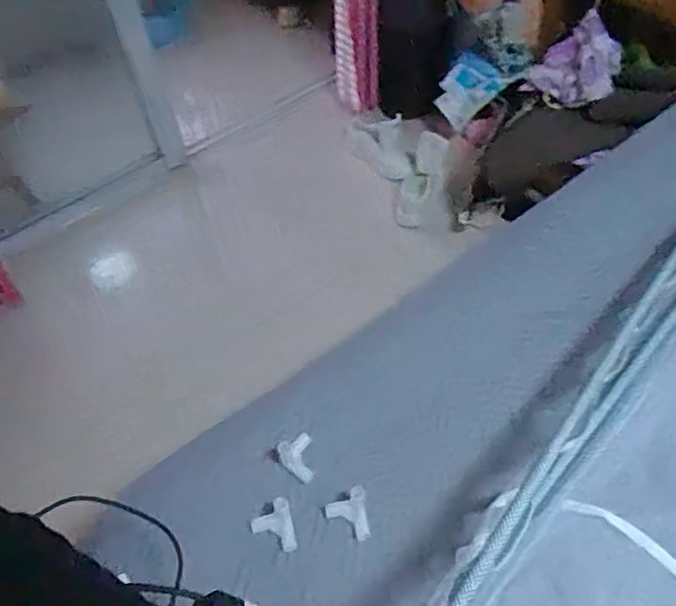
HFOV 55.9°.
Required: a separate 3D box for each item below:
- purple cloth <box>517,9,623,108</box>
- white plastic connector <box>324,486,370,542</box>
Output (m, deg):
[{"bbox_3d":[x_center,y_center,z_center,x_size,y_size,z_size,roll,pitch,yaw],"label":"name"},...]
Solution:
[{"bbox_3d":[0.611,-0.609,1.612,0.232,0.082,0.211,-51,49,16],"label":"purple cloth"},{"bbox_3d":[0.011,0.278,0.838,0.054,0.020,0.064,-8,52,-1],"label":"white plastic connector"}]

